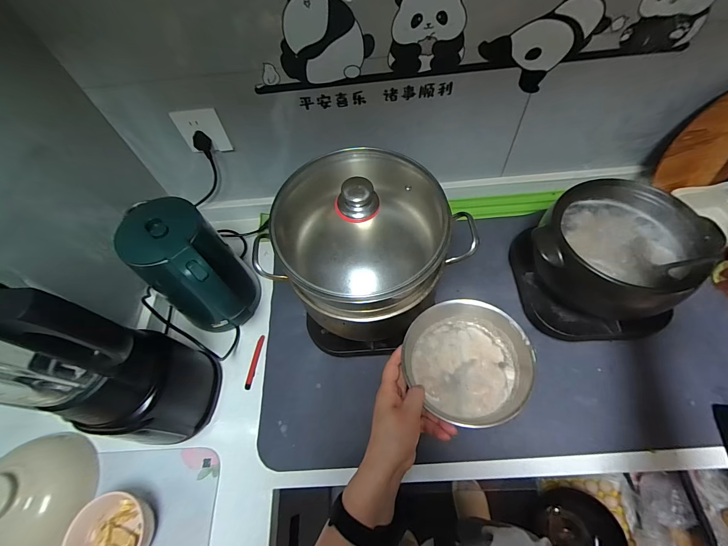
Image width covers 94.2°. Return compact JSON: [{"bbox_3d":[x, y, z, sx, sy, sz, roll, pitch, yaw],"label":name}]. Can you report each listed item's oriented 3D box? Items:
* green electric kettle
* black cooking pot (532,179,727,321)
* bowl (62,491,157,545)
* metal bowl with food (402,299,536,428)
[{"bbox_3d":[-0.281,0.009,0.611,0.182,0.253,0.147,30,67,20],"label":"green electric kettle"},{"bbox_3d":[0.411,-0.053,0.561,0.214,0.129,0.196,-2,60,3],"label":"black cooking pot"},{"bbox_3d":[-0.380,0.393,0.496,0.114,0.059,0.115,-2,60,3],"label":"bowl"},{"bbox_3d":[0.139,0.116,0.462,0.153,0.048,0.167,-2,60,3],"label":"metal bowl with food"}]

